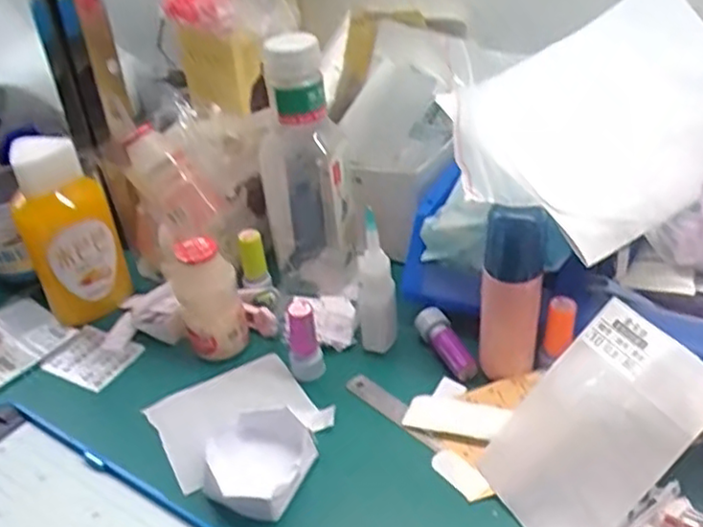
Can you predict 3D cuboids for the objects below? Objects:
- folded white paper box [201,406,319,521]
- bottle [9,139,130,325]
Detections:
[{"bbox_3d":[-0.058,0.127,0.435,0.069,0.030,0.073,-4,34,-1],"label":"folded white paper box"},{"bbox_3d":[-0.213,-0.028,0.527,0.064,0.149,0.058,-19,39,-18],"label":"bottle"}]

